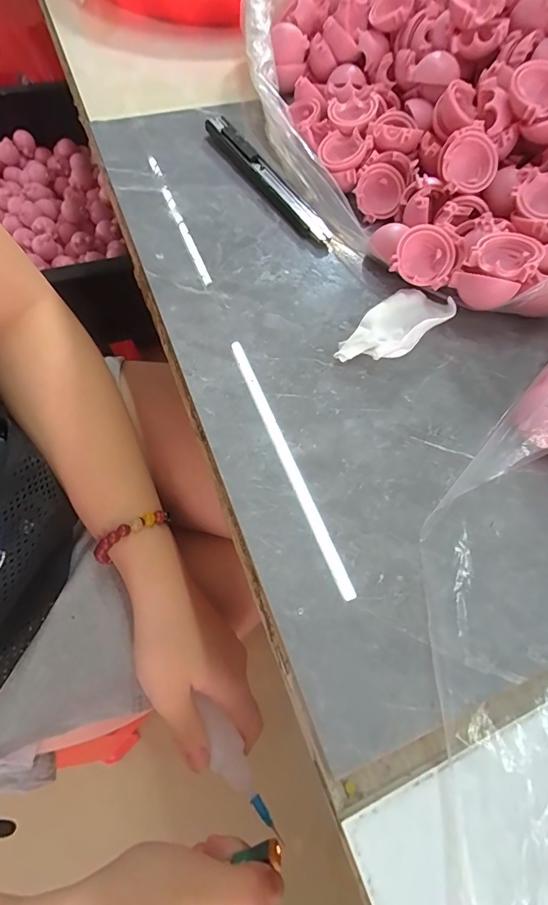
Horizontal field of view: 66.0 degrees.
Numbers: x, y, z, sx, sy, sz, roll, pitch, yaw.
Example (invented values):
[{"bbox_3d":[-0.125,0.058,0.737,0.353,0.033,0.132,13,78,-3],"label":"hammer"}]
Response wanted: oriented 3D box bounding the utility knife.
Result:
[{"bbox_3d":[-0.004,-0.172,0.263,0.015,0.011,0.129,-29,69,-16],"label":"utility knife"}]

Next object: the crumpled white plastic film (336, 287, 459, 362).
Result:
[{"bbox_3d":[0.061,-0.064,0.212,0.067,0.013,0.028,-37,72,-19],"label":"crumpled white plastic film"}]

